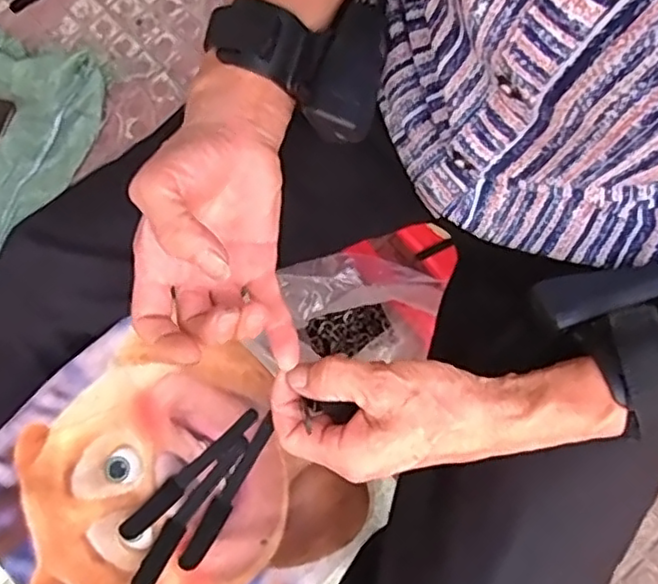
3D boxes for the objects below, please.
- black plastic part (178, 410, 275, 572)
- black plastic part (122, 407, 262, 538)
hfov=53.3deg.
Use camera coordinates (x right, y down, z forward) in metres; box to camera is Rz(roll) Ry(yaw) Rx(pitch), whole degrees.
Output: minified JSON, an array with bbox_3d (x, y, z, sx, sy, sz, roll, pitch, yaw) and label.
[{"bbox_3d":[-0.075,0.152,0.501,0.018,0.010,0.125,30,81,10],"label":"black plastic part"},{"bbox_3d":[-0.107,0.138,0.506,0.130,0.021,0.018,-44,78,-6],"label":"black plastic part"}]

